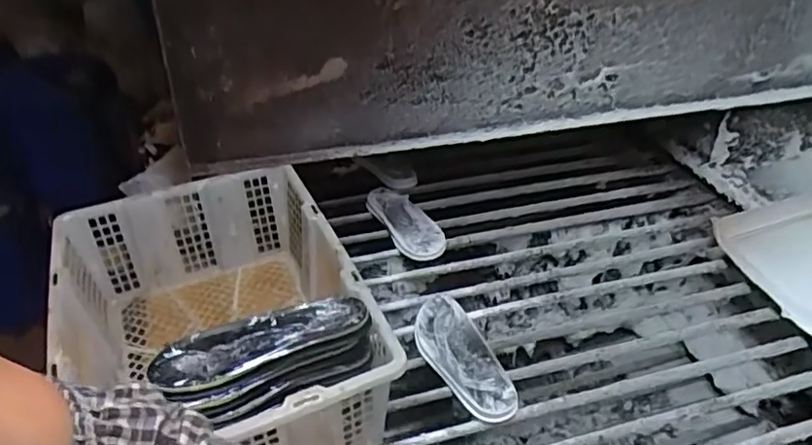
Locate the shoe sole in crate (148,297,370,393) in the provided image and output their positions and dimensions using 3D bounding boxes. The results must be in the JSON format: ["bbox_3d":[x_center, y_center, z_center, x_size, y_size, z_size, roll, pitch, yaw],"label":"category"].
[{"bbox_3d":[-0.156,0.124,0.656,0.227,0.018,0.082,-17,40,-21],"label":"shoe sole in crate"}]

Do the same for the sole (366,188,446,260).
[{"bbox_3d":[0.000,-0.003,1.205,0.101,0.050,0.241,-18,40,-23],"label":"sole"}]

